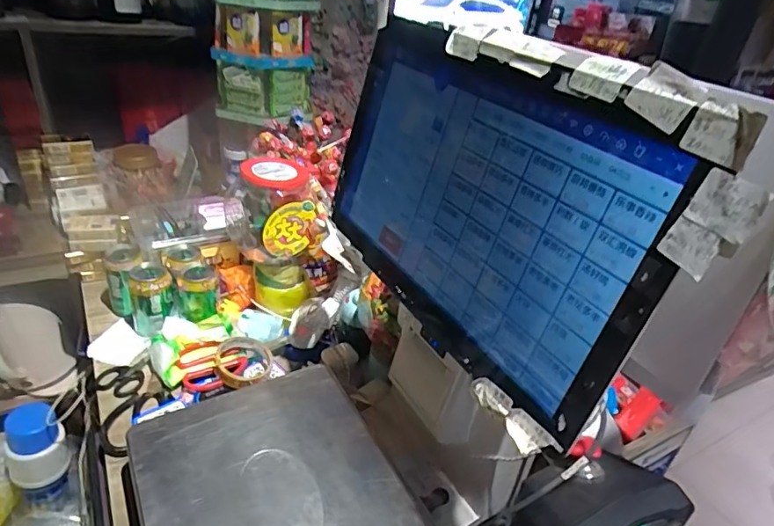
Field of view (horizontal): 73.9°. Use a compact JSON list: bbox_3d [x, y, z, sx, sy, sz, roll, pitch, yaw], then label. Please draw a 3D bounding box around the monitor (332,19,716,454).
[{"bbox_3d":[0.059,-0.051,0.444,0.050,0.210,0.368,-12,36,-29],"label":"monitor"}]

